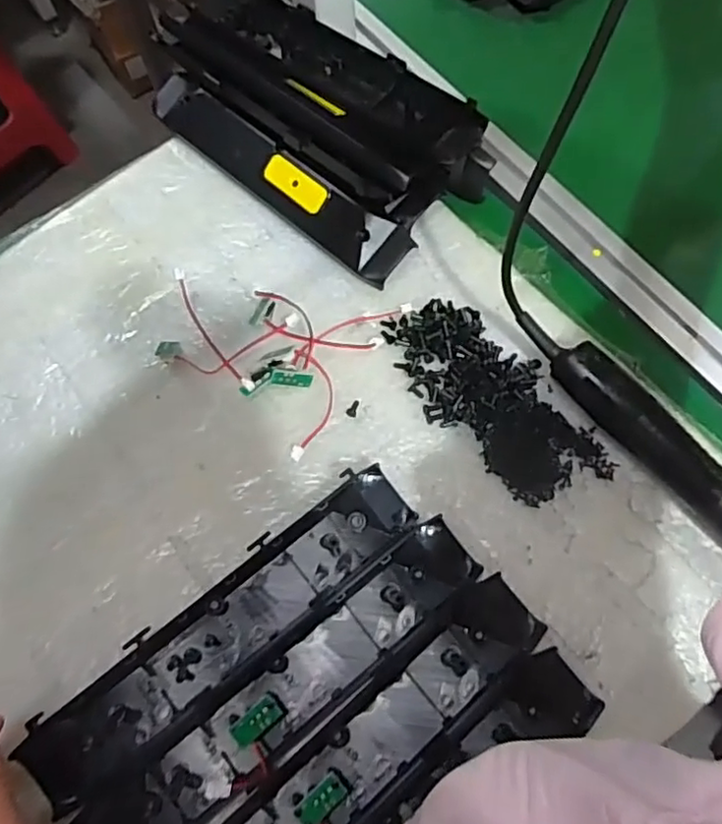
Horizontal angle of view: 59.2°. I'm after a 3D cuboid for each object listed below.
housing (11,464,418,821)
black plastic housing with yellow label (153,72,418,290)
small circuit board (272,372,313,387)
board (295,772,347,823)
[{"bbox_3d":[-0.081,0.136,0.403,0.272,0.022,0.058,-38,73,-12],"label":"housing"},{"bbox_3d":[-0.075,-0.207,0.526,0.282,0.032,0.053,41,76,15],"label":"black plastic housing with yellow label"},{"bbox_3d":[-0.050,-0.024,0.465,0.029,0.007,0.012,7,114,-23],"label":"small circuit board"},{"bbox_3d":[-0.022,0.221,0.359,0.030,0.004,0.014,-41,87,-14],"label":"board"}]

